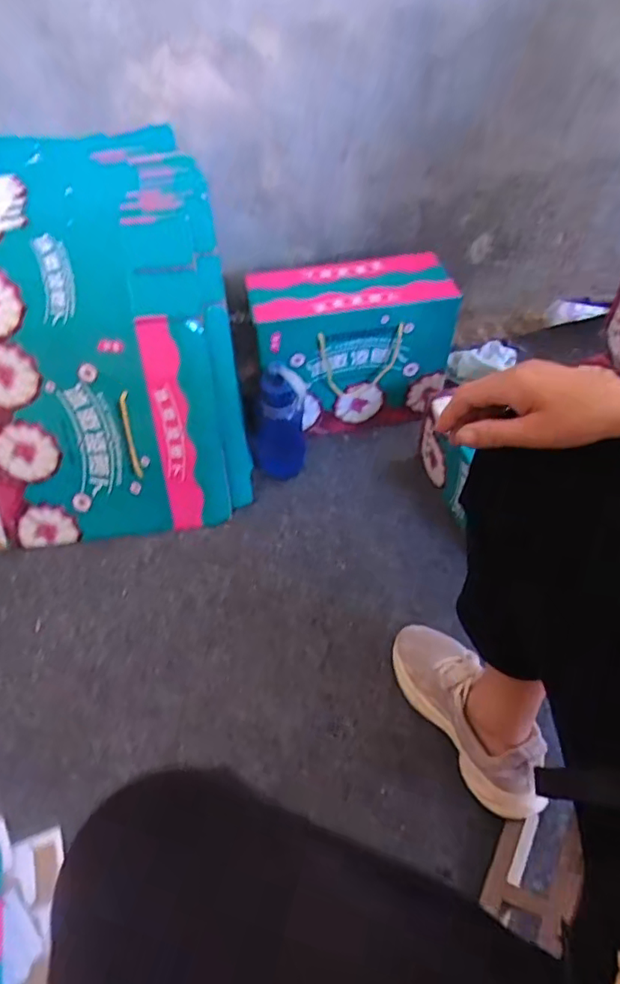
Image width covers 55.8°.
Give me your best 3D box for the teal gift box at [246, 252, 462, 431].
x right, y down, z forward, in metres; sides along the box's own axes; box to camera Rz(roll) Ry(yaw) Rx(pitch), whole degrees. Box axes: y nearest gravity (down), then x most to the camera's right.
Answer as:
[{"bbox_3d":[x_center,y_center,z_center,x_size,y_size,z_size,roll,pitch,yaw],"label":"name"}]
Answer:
[{"bbox_3d":[0.070,-0.258,1.050,0.331,0.244,0.150,-7,51,-5],"label":"teal gift box"}]

